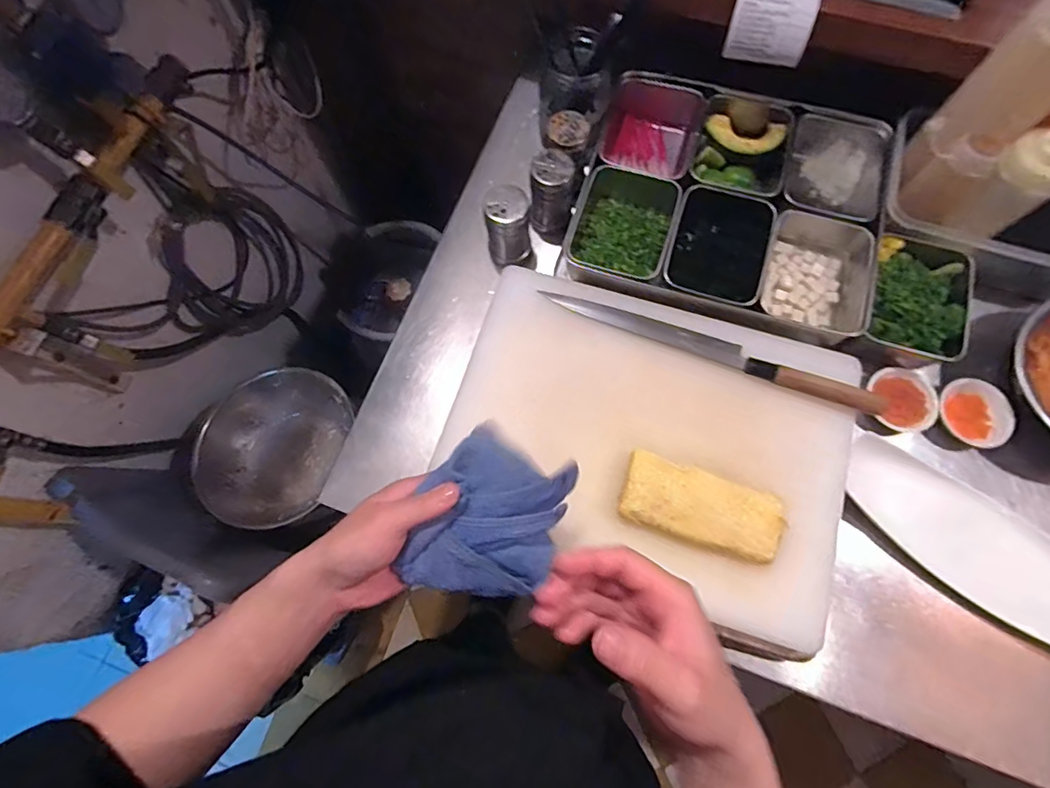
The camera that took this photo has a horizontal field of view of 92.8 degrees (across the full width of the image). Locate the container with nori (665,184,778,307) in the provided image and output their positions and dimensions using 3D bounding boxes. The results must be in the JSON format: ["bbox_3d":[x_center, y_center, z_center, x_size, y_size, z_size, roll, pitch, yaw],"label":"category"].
[{"bbox_3d":[0.221,-0.165,0.588,0.106,0.076,0.147,16,75,7],"label":"container with nori"}]

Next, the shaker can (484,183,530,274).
[{"bbox_3d":[-0.019,-0.192,0.581,0.047,0.097,0.043,-1,73,2],"label":"shaker can"}]

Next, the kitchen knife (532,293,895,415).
[{"bbox_3d":[0.192,-0.053,0.529,0.350,0.026,0.031,23,76,9],"label":"kitchen knife"}]

